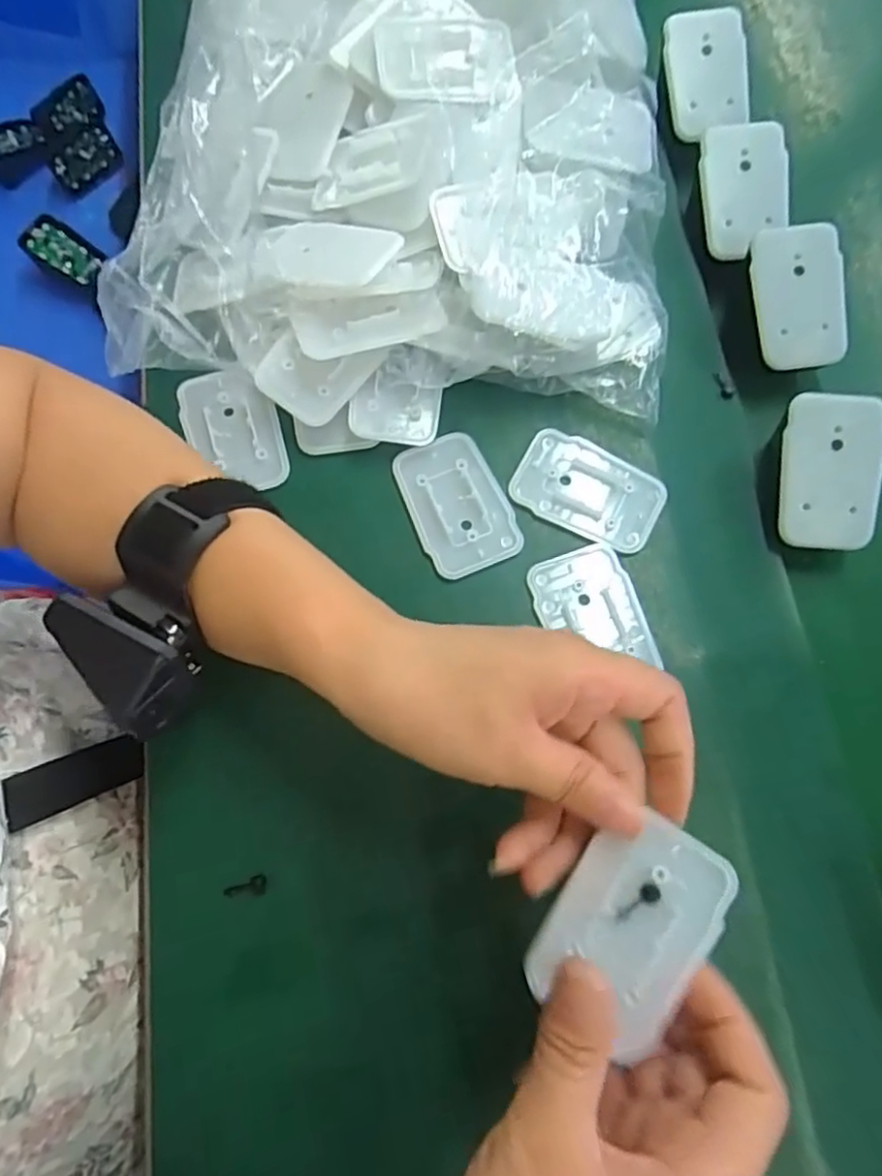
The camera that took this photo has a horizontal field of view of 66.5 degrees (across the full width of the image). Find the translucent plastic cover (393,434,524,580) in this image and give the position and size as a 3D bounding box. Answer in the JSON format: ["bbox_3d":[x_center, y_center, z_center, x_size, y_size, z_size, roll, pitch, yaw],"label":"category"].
[{"bbox_3d":[0.007,-0.040,0.320,0.044,0.004,0.067,-23,77,-7],"label":"translucent plastic cover"}]

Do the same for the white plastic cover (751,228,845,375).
[{"bbox_3d":[0.175,-0.141,0.327,0.041,0.006,0.067,-7,96,6],"label":"white plastic cover"}]

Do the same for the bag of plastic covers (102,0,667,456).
[{"bbox_3d":[-0.026,-0.218,0.329,0.258,0.087,0.282,-1,75,-1],"label":"bag of plastic covers"}]

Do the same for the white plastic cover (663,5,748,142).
[{"bbox_3d":[0.147,-0.284,0.371,0.041,0.007,0.062,-6,105,13],"label":"white plastic cover"}]

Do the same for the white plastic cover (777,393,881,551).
[{"bbox_3d":[0.176,-0.052,0.303,0.042,0.006,0.068,1,96,8],"label":"white plastic cover"}]

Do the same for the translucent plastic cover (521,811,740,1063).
[{"bbox_3d":[0.062,0.109,0.218,0.044,0.013,0.066,33,76,8],"label":"translucent plastic cover"}]

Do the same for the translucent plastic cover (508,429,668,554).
[{"bbox_3d":[0.071,-0.047,0.322,0.069,0.004,0.044,28,77,6],"label":"translucent plastic cover"}]

